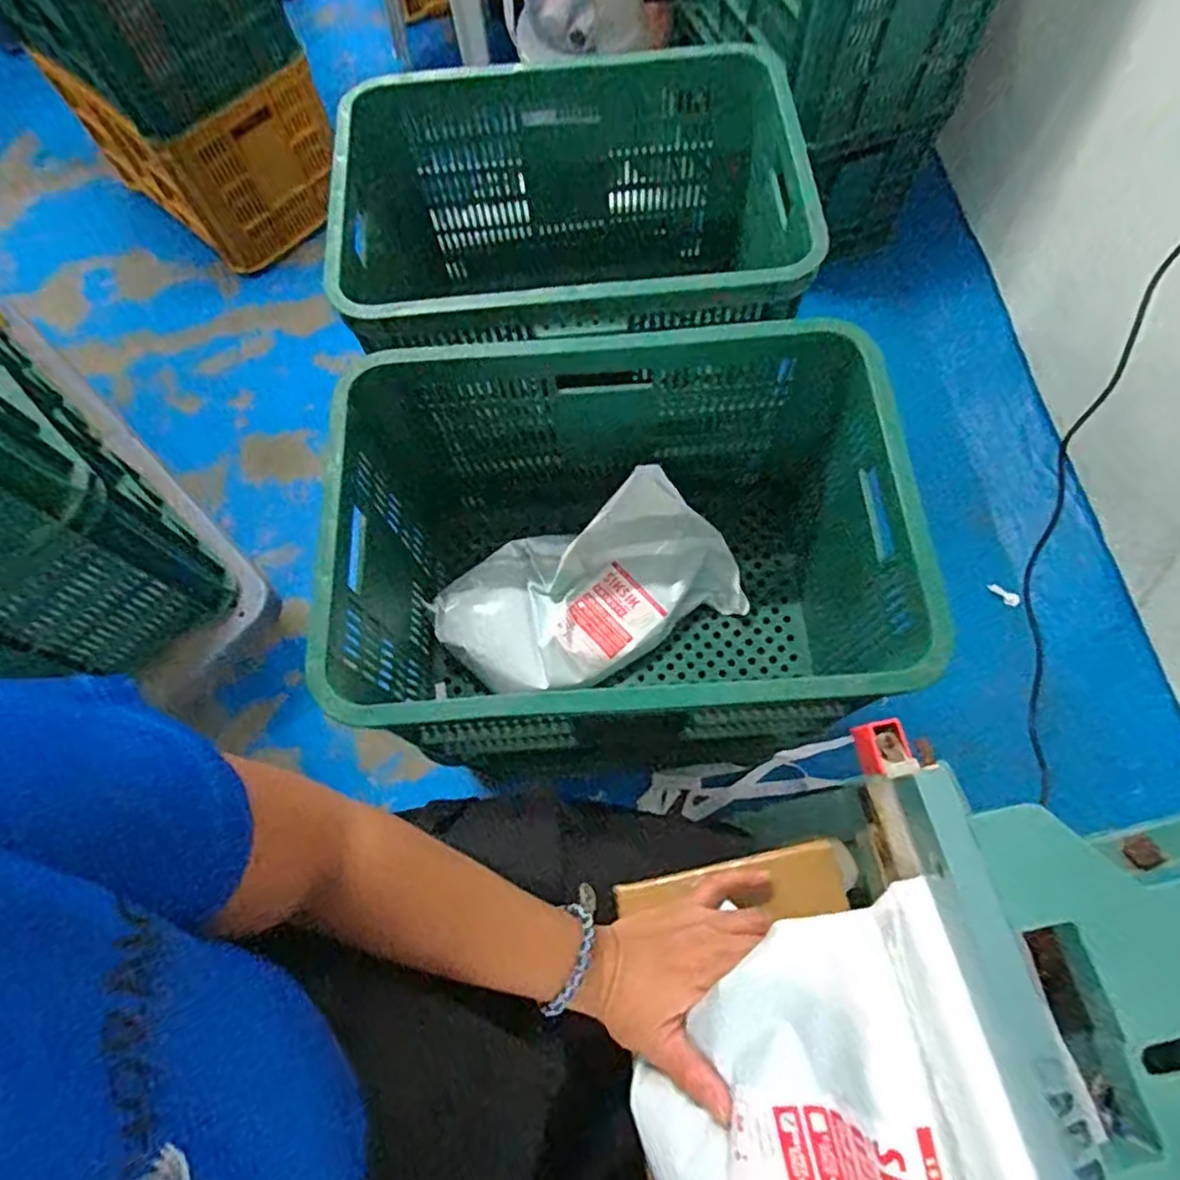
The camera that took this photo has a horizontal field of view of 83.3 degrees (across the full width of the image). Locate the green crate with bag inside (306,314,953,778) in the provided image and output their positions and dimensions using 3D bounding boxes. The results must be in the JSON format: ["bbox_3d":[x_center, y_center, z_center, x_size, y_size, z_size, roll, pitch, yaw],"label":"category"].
[{"bbox_3d":[0.036,-0.041,0.732,0.550,0.312,0.327,-4,69,1],"label":"green crate with bag inside"}]

